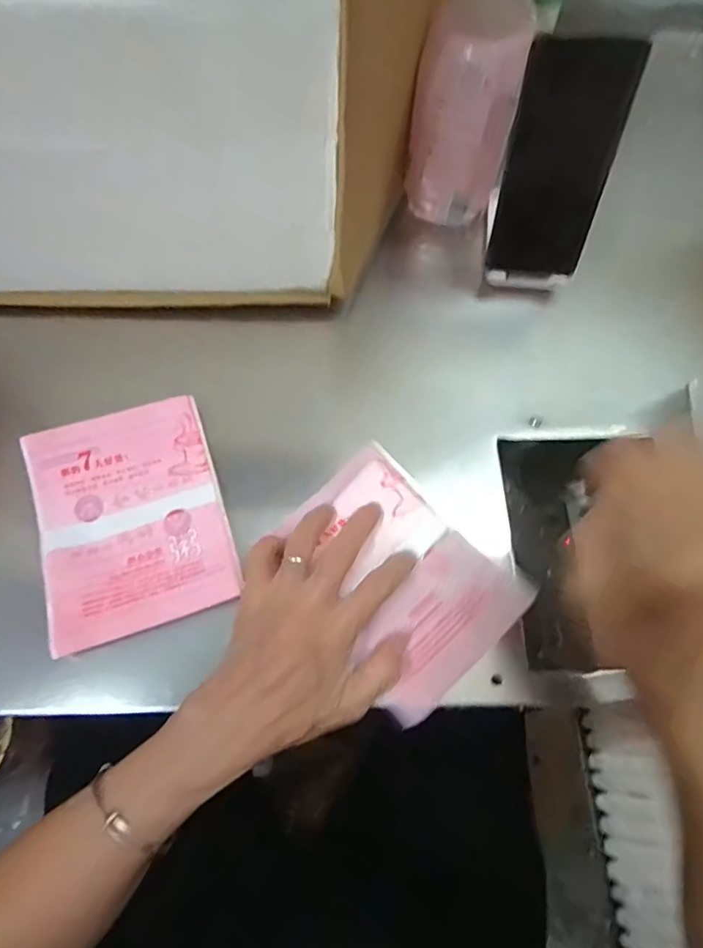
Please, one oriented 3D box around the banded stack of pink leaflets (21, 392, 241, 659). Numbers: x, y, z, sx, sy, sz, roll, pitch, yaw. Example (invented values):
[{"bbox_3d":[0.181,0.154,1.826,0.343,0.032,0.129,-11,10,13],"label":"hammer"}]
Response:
[{"bbox_3d":[-0.155,0.030,0.365,0.121,0.022,0.158,-16,69,-6],"label":"banded stack of pink leaflets"}]

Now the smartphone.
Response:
[{"bbox_3d":[0.158,-0.234,0.403,0.076,0.159,0.014,5,47,2],"label":"smartphone"}]

